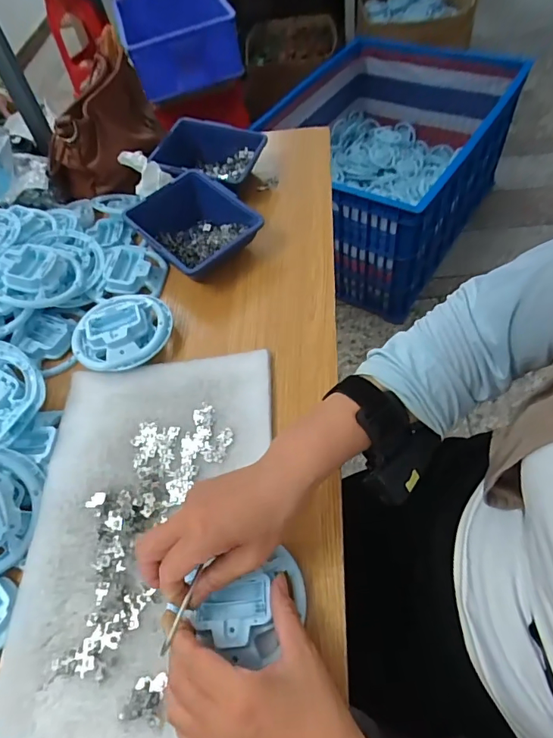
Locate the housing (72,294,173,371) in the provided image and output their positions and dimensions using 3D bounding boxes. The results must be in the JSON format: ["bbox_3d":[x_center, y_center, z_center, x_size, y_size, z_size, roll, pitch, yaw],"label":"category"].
[{"bbox_3d":[-0.172,-0.044,0.510,0.103,0.029,0.099,-2,55,3],"label":"housing"}]

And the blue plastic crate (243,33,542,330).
[{"bbox_3d":[0.331,-0.653,1.501,0.606,0.447,0.795,27,62,24],"label":"blue plastic crate"}]

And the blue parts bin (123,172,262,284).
[{"bbox_3d":[-0.105,-0.179,0.584,0.125,0.055,0.150,-36,60,-19],"label":"blue parts bin"}]

